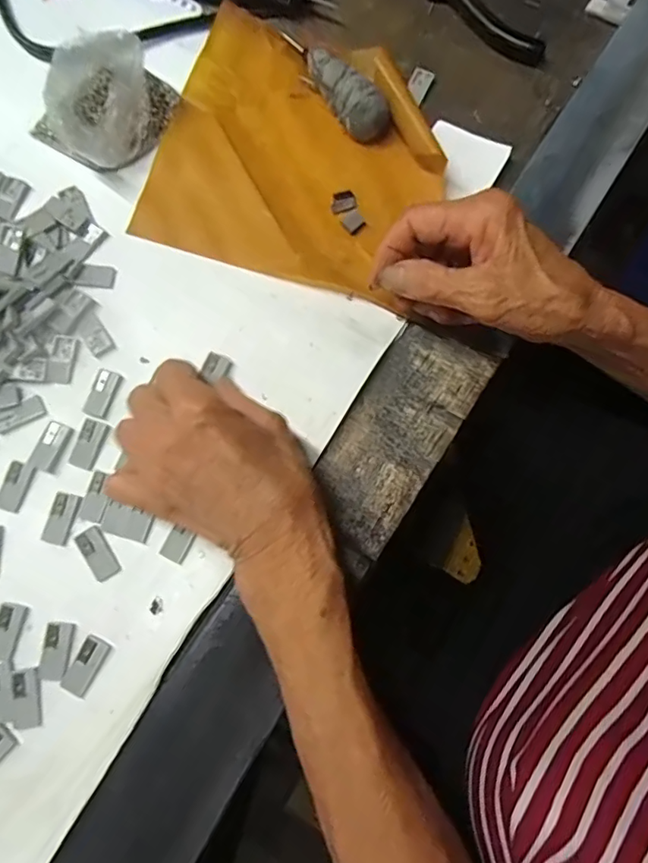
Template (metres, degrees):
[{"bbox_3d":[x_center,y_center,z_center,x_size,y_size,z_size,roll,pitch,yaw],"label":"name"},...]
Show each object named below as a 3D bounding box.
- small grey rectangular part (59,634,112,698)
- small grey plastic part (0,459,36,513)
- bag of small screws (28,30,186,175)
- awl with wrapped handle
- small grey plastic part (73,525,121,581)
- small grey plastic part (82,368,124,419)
[{"bbox_3d":[-0.123,0.121,0.273,0.014,0.004,0.028,24,77,6],"label":"small grey rectangular part"},{"bbox_3d":[-0.173,0.030,0.297,0.014,0.004,0.028,14,77,4],"label":"small grey plastic part"},{"bbox_3d":[-0.140,-0.209,0.337,0.068,0.035,0.085,39,79,9],"label":"bag of small screws"},{"bbox_3d":[0.002,-0.230,0.343,0.026,0.027,0.107,-38,79,-8],"label":"awl with wrapped handle"},{"bbox_3d":[-0.123,0.066,0.288,0.013,0.004,0.029,-33,78,-7],"label":"small grey plastic part"},{"bbox_3d":[-0.130,-0.023,0.310,0.015,0.004,0.029,17,77,5],"label":"small grey plastic part"}]

